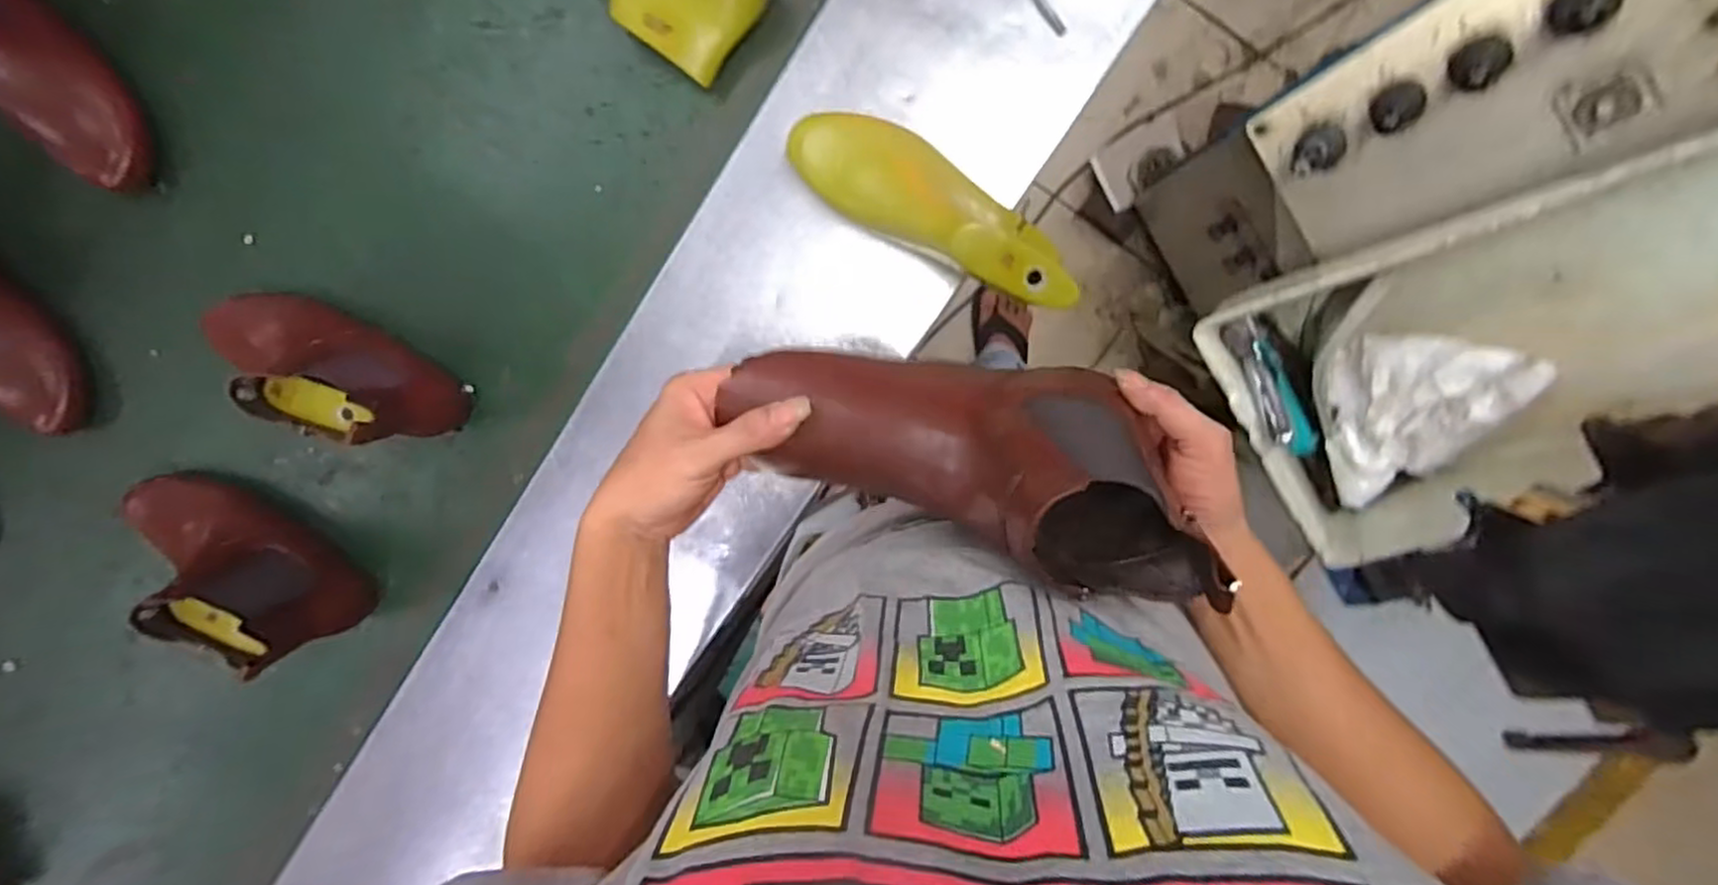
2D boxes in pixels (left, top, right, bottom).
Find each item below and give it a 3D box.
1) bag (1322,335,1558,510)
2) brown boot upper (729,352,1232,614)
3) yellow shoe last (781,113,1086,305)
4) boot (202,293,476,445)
[{"bbox_3d":[0.524,-0.016,0.693,0.109,0.113,0.162,20,98,2],"label":"bag"},{"bbox_3d":[0.065,-0.005,0.426,0.286,0.110,0.098,24,99,21],"label":"brown boot upper"},{"bbox_3d":[0.060,-0.196,0.595,0.256,0.123,0.079,29,98,0],"label":"yellow shoe last"},{"bbox_3d":[-0.522,-0.076,0.685,0.279,0.164,0.097,16,98,2],"label":"boot"}]

